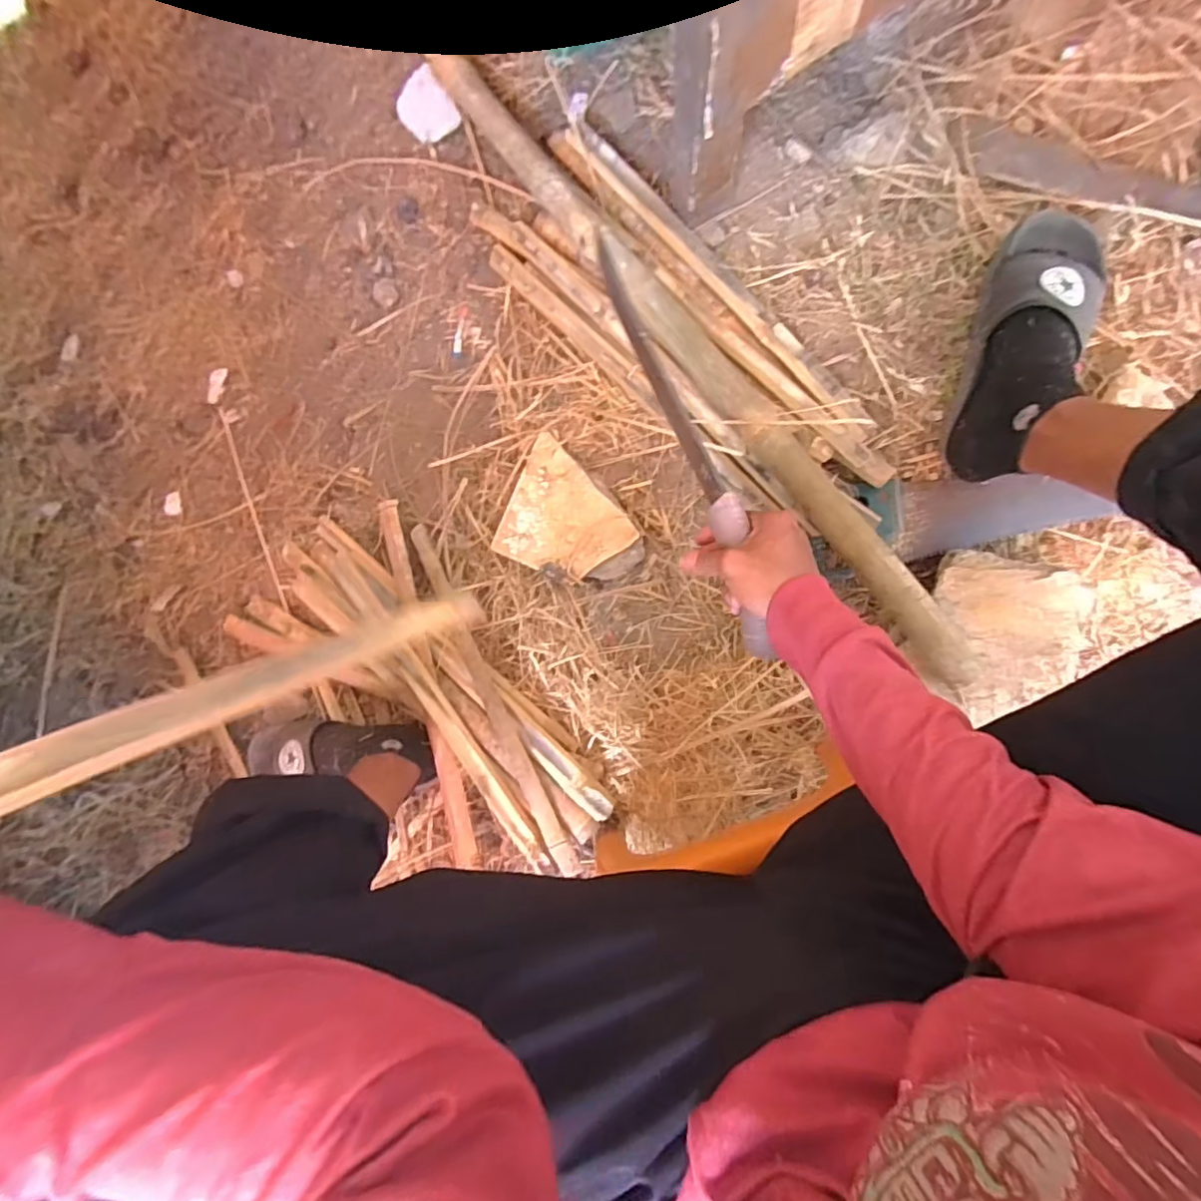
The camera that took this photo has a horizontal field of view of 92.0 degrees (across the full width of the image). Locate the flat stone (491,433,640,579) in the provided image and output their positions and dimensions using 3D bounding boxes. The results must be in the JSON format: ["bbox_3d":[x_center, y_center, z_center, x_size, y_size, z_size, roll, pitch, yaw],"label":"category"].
[{"bbox_3d":[-0.056,-0.093,0.689,0.133,0.023,0.160,-43,83,6],"label":"flat stone"}]

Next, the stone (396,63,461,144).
[{"bbox_3d":[-0.219,-0.616,0.729,0.061,0.032,0.072,-37,83,7],"label":"stone"}]

